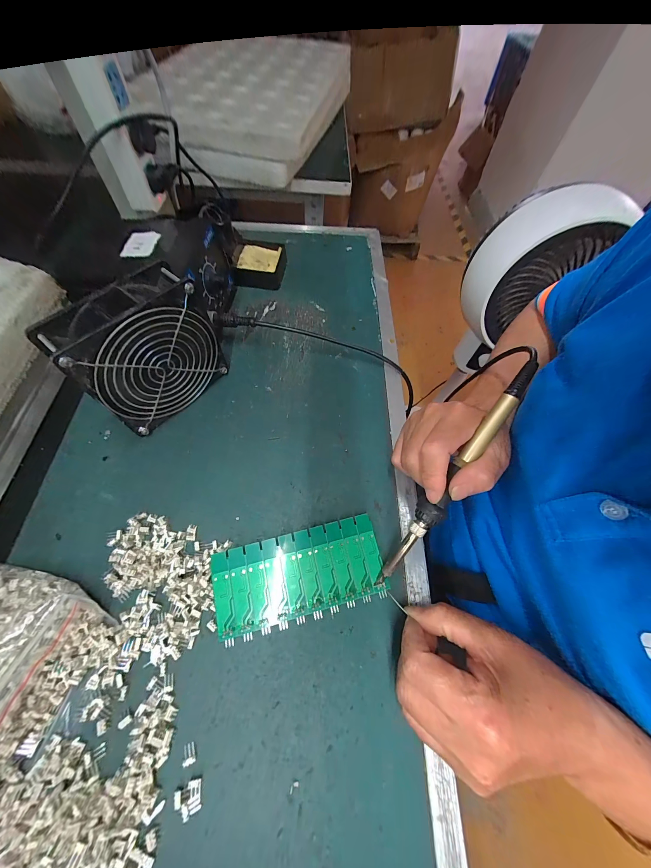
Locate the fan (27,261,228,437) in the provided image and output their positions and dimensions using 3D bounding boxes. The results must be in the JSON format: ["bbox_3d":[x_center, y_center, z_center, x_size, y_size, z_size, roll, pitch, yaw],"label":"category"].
[{"bbox_3d":[-0.161,-0.073,0.268,0.043,0.124,0.116,38,67,15],"label":"fan"}]

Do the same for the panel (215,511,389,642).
[{"bbox_3d":[-0.021,0.116,0.241,0.136,0.012,0.063,-11,64,-9],"label":"panel"}]

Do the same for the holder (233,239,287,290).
[{"bbox_3d":[-0.092,-0.244,0.410,0.066,0.027,0.073,3,63,-2],"label":"holder"}]

